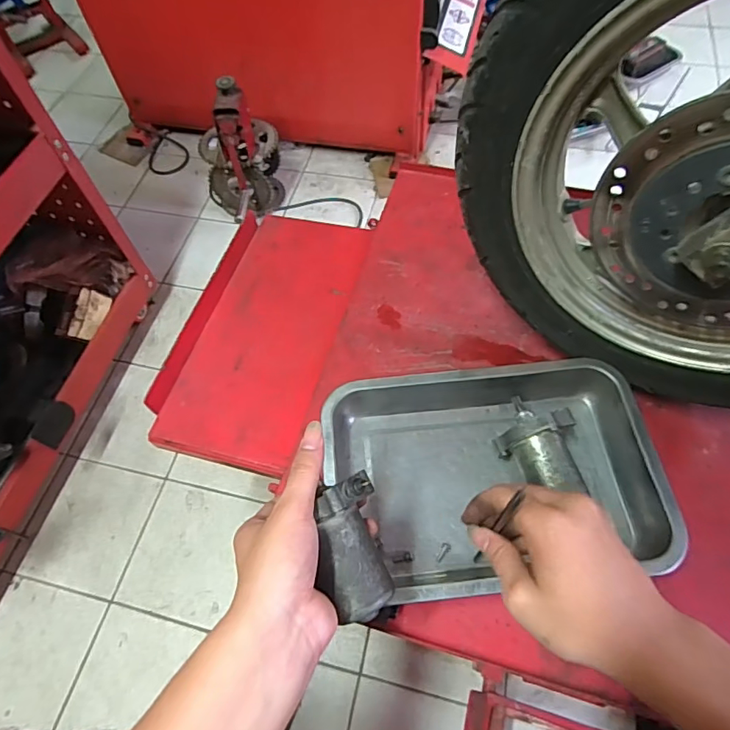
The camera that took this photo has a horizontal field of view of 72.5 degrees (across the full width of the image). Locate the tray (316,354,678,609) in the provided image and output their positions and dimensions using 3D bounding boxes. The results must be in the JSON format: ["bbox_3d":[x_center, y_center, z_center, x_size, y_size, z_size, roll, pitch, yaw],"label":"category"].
[{"bbox_3d":[0.119,0.104,0.485,0.300,0.050,0.209,-7,61,-1],"label":"tray"}]

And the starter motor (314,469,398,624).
[{"bbox_3d":[-0.009,0.127,0.344,0.044,0.036,0.094,-13,83,-4],"label":"starter motor"}]

